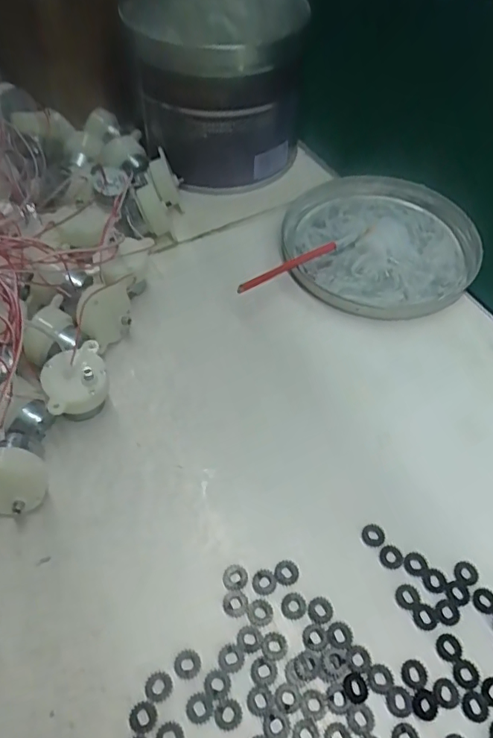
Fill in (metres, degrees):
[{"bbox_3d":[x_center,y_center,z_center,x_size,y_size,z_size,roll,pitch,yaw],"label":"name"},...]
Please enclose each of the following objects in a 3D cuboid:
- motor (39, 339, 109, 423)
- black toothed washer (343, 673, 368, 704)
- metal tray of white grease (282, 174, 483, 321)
[{"bbox_3d":[-0.087,0.009,0.277,0.031,0.028,0.033,-18,56,-15],"label":"motor"},{"bbox_3d":[0.044,0.126,0.211,0.009,0.004,0.010,-26,58,-20],"label":"black toothed washer"},{"bbox_3d":[0.093,-0.090,0.373,0.127,0.010,0.142,12,54,7],"label":"metal tray of white grease"}]

